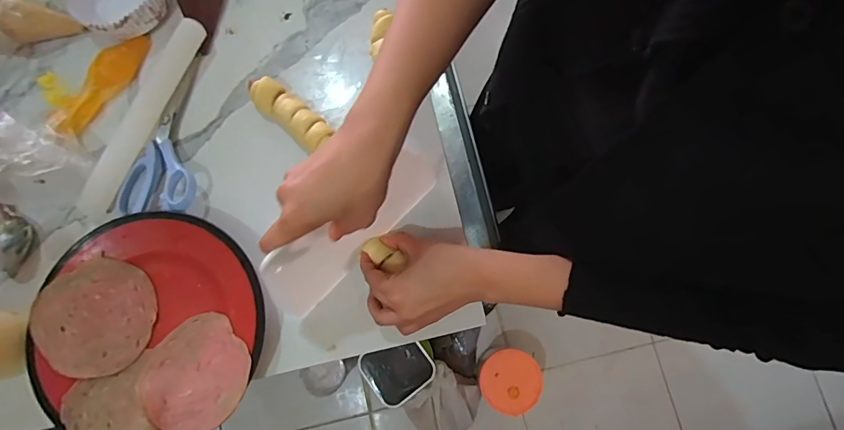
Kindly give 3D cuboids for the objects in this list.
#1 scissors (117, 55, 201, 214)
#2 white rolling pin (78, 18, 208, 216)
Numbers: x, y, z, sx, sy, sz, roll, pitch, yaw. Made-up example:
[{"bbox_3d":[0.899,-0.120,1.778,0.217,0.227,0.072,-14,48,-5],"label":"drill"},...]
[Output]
[{"bbox_3d":[-0.252,-0.081,0.454,0.074,0.022,0.176,16,79,4],"label":"scissors"},{"bbox_3d":[-0.291,-0.104,0.454,0.023,0.026,0.223,23,80,5],"label":"white rolling pin"}]

